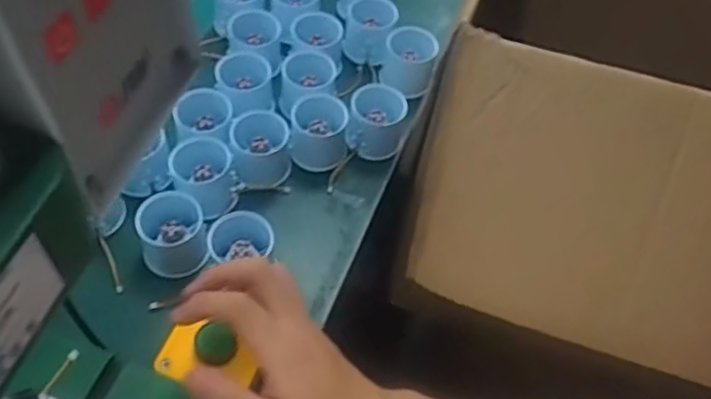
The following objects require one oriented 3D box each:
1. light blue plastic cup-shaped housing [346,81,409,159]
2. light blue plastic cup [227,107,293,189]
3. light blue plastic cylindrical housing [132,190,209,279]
[{"bbox_3d":[0.020,-0.072,0.627,0.052,0.049,0.055,2,56,-3],"label":"light blue plastic cup-shaped housing"},{"bbox_3d":[-0.084,-0.045,0.602,0.051,0.049,0.055,2,56,-3],"label":"light blue plastic cup"},{"bbox_3d":[-0.150,0.030,0.542,0.053,0.040,0.056,2,56,-3],"label":"light blue plastic cylindrical housing"}]

